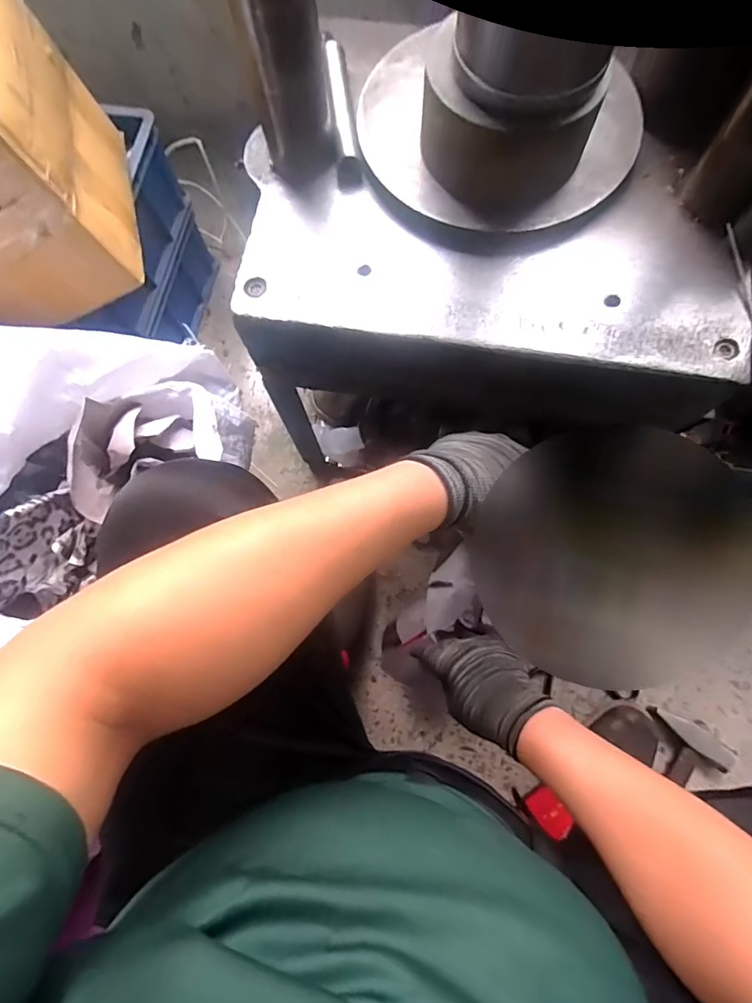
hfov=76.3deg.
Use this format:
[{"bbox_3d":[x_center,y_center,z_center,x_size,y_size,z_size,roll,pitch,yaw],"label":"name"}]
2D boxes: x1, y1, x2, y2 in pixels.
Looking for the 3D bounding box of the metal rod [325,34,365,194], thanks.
[{"bbox_3d":[-0.032,-0.398,0.482,0.025,0.030,0.182,-5,76,1],"label":"metal rod"}]

